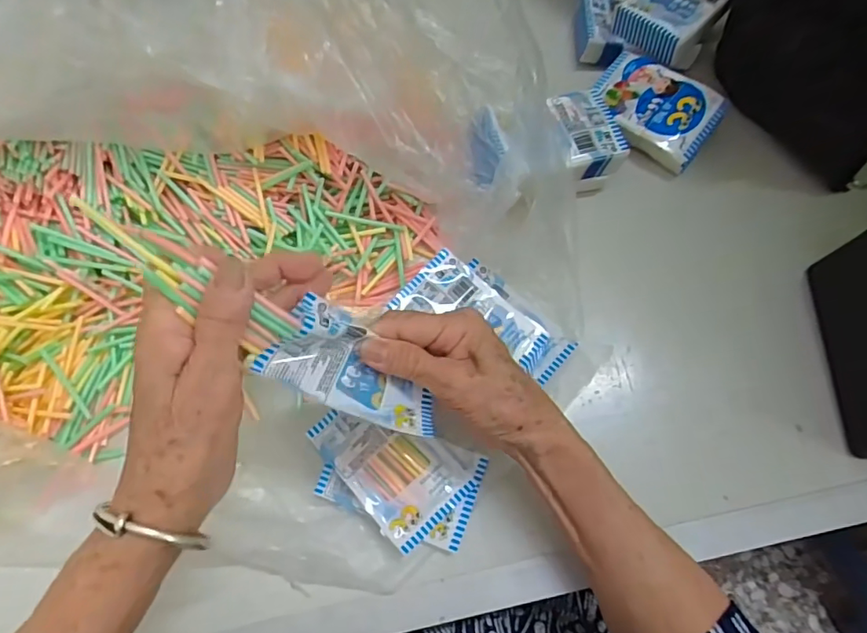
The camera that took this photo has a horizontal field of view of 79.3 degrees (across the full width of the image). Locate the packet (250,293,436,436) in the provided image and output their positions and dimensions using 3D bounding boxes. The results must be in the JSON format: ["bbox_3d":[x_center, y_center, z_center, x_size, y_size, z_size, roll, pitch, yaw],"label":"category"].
[{"bbox_3d":[-0.041,0.032,0.293,0.099,0.035,0.051,36,74,-22],"label":"packet"}]

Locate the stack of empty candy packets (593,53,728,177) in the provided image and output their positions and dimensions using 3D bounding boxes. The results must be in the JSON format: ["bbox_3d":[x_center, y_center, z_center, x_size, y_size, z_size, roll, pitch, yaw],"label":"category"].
[{"bbox_3d":[0.193,-0.185,0.457,0.103,0.029,0.071,35,73,12],"label":"stack of empty candy packets"}]

